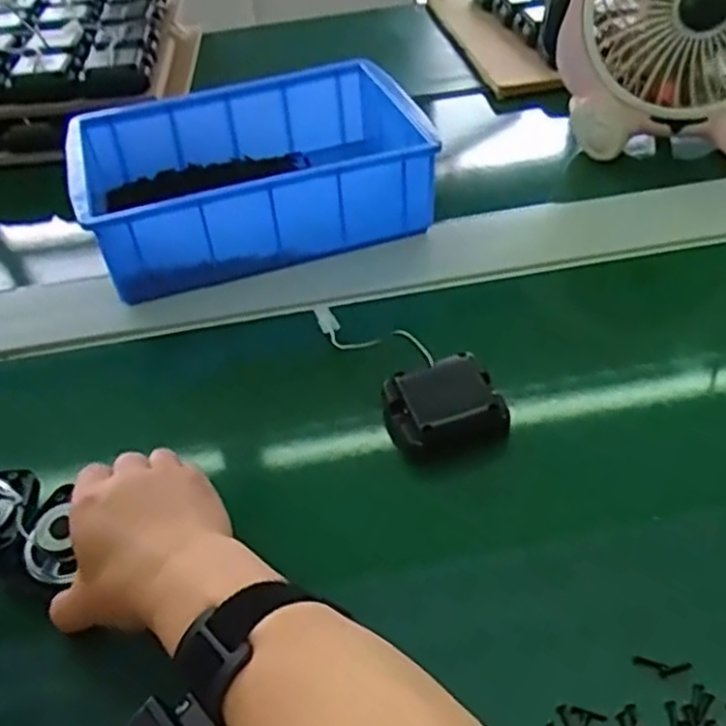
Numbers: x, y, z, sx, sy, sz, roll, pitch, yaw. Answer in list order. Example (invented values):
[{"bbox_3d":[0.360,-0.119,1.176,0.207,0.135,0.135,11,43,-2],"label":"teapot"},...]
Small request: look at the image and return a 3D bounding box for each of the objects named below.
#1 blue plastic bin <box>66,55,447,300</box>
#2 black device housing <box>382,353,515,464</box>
[{"bbox_3d":[-0.097,-0.172,0.684,0.293,0.092,0.203,-17,48,-14],"label":"blue plastic bin"},{"bbox_3d":[0.052,0.030,0.505,0.075,0.035,0.066,-15,47,-12],"label":"black device housing"}]

